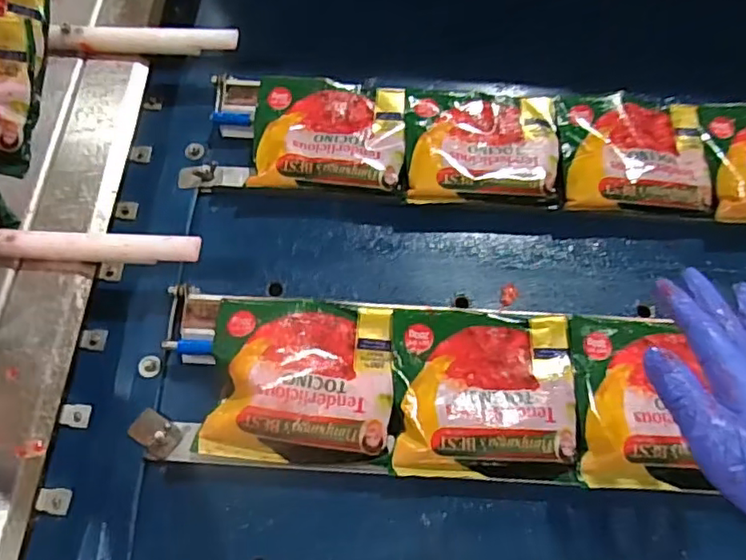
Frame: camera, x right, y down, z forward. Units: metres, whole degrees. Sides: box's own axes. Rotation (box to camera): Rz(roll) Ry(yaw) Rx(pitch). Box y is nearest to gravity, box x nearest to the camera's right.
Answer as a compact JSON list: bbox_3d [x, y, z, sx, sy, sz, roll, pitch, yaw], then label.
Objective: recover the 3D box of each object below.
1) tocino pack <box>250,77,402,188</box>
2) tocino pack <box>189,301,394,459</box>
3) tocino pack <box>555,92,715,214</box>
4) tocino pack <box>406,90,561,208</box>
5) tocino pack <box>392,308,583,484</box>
[{"bbox_3d":[-0.041,-0.139,0.584,0.142,0.023,0.121,2,59,0],"label":"tocino pack"},{"bbox_3d":[-0.057,0.079,0.482,0.142,0.043,0.124,3,59,1],"label":"tocino pack"},{"bbox_3d":[0.250,-0.125,0.587,0.141,0.027,0.131,1,59,-1],"label":"tocino pack"},{"bbox_3d":[0.104,-0.128,0.584,0.142,0.016,0.126,1,59,-1],"label":"tocino pack"},{"bbox_3d":[0.086,0.087,0.474,0.139,0.016,0.127,3,67,-4],"label":"tocino pack"}]

